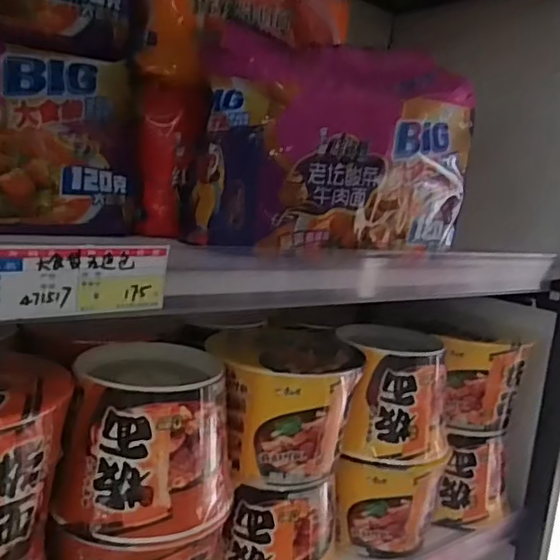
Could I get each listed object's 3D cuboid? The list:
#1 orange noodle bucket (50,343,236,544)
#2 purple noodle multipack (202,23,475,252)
[{"bbox_3d":[-0.098,0.121,0.454,0.121,0.114,0.099,5,10,-13],"label":"orange noodle bucket"},{"bbox_3d":[0.053,-0.115,0.495,0.120,0.169,0.214,15,13,42],"label":"purple noodle multipack"}]

